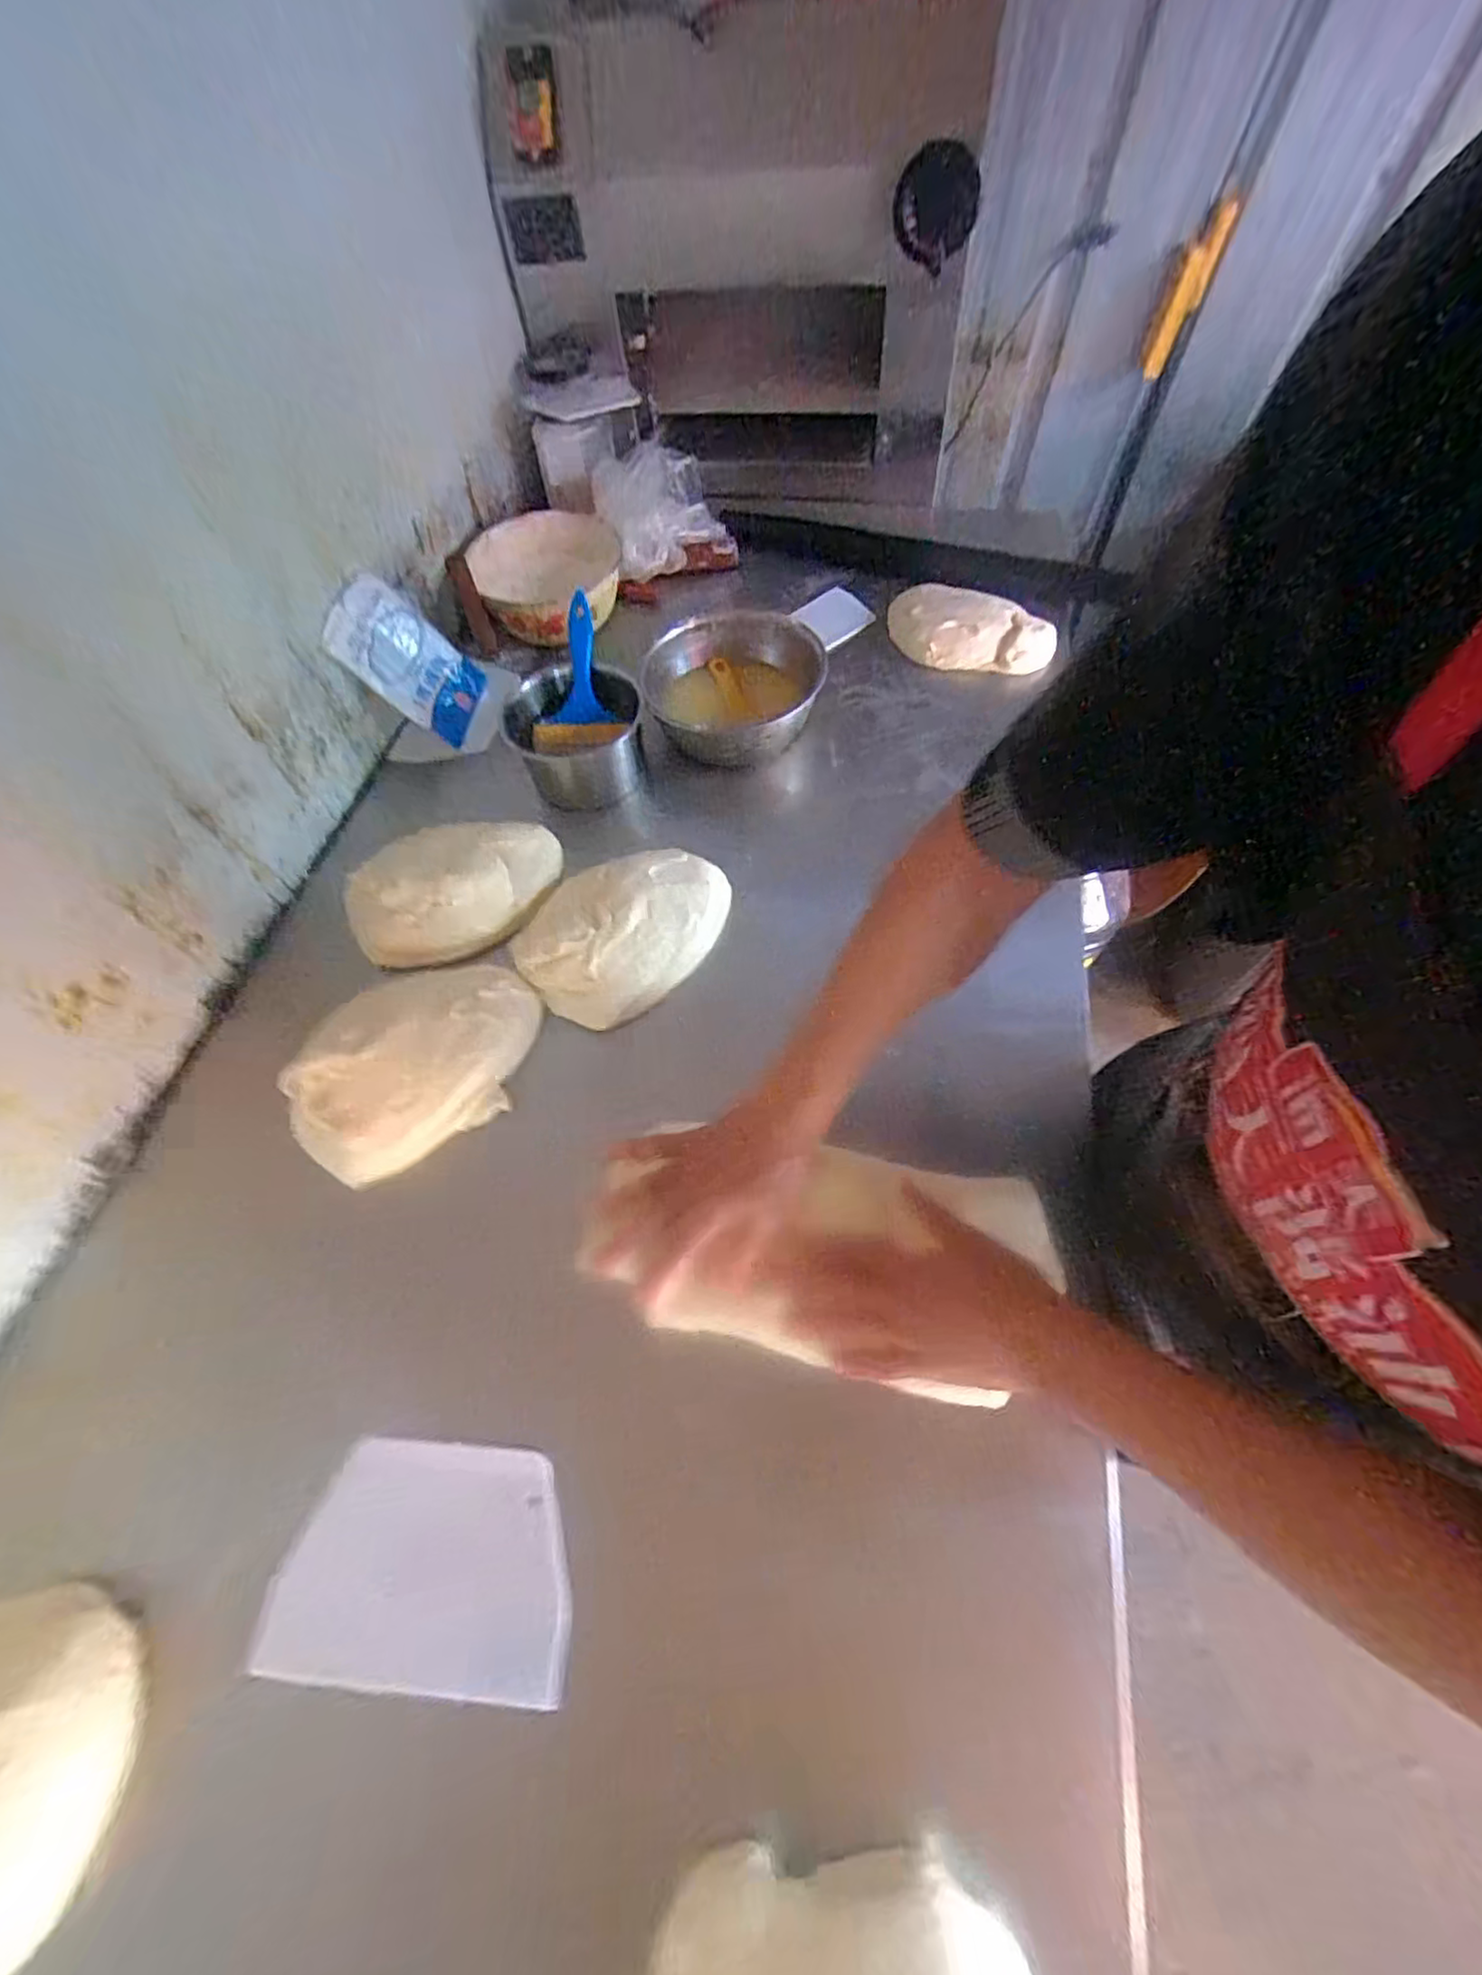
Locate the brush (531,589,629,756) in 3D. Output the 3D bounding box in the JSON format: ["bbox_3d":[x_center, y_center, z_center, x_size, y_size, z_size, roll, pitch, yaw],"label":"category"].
[{"bbox_3d":[-0.172,-0.333,0.744,0.099,0.063,0.184,1,84,3],"label":"brush"}]

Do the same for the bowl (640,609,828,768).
[{"bbox_3d":[0.004,-0.341,0.790,0.218,0.086,0.183,-12,61,-4],"label":"bowl"}]

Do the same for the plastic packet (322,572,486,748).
[{"bbox_3d":[-0.375,-0.373,0.778,0.028,0.168,0.110,5,68,43],"label":"plastic packet"}]

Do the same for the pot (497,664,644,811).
[{"bbox_3d":[-0.175,-0.275,0.753,0.127,0.089,0.134,-1,61,2],"label":"pot"}]

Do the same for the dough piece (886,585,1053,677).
[{"bbox_3d":[0.282,-0.449,0.849,0.205,0.043,0.128,15,63,11],"label":"dough piece"}]

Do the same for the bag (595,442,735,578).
[{"bbox_3d":[-0.107,-0.657,0.943,0.175,0.084,0.171,-16,61,-6],"label":"bag"}]

